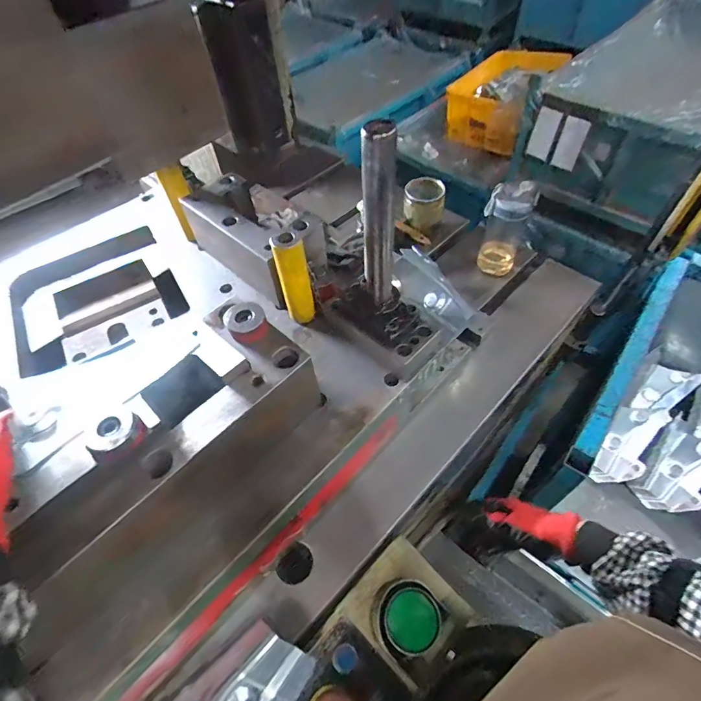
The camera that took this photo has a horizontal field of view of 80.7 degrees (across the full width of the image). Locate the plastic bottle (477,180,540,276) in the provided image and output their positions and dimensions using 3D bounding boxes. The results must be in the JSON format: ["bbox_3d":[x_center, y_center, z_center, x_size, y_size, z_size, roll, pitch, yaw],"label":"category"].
[{"bbox_3d":[0.296,-0.237,0.790,0.080,0.184,0.073,19,57,17],"label":"plastic bottle"}]

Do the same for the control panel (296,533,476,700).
[{"bbox_3d":[-0.035,0.423,0.465,0.436,0.097,0.137,-39,60,-23],"label":"control panel"}]

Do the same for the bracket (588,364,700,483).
[{"bbox_3d":[0.748,0.173,1.046,0.108,0.095,0.403,38,64,27],"label":"bracket"}]

